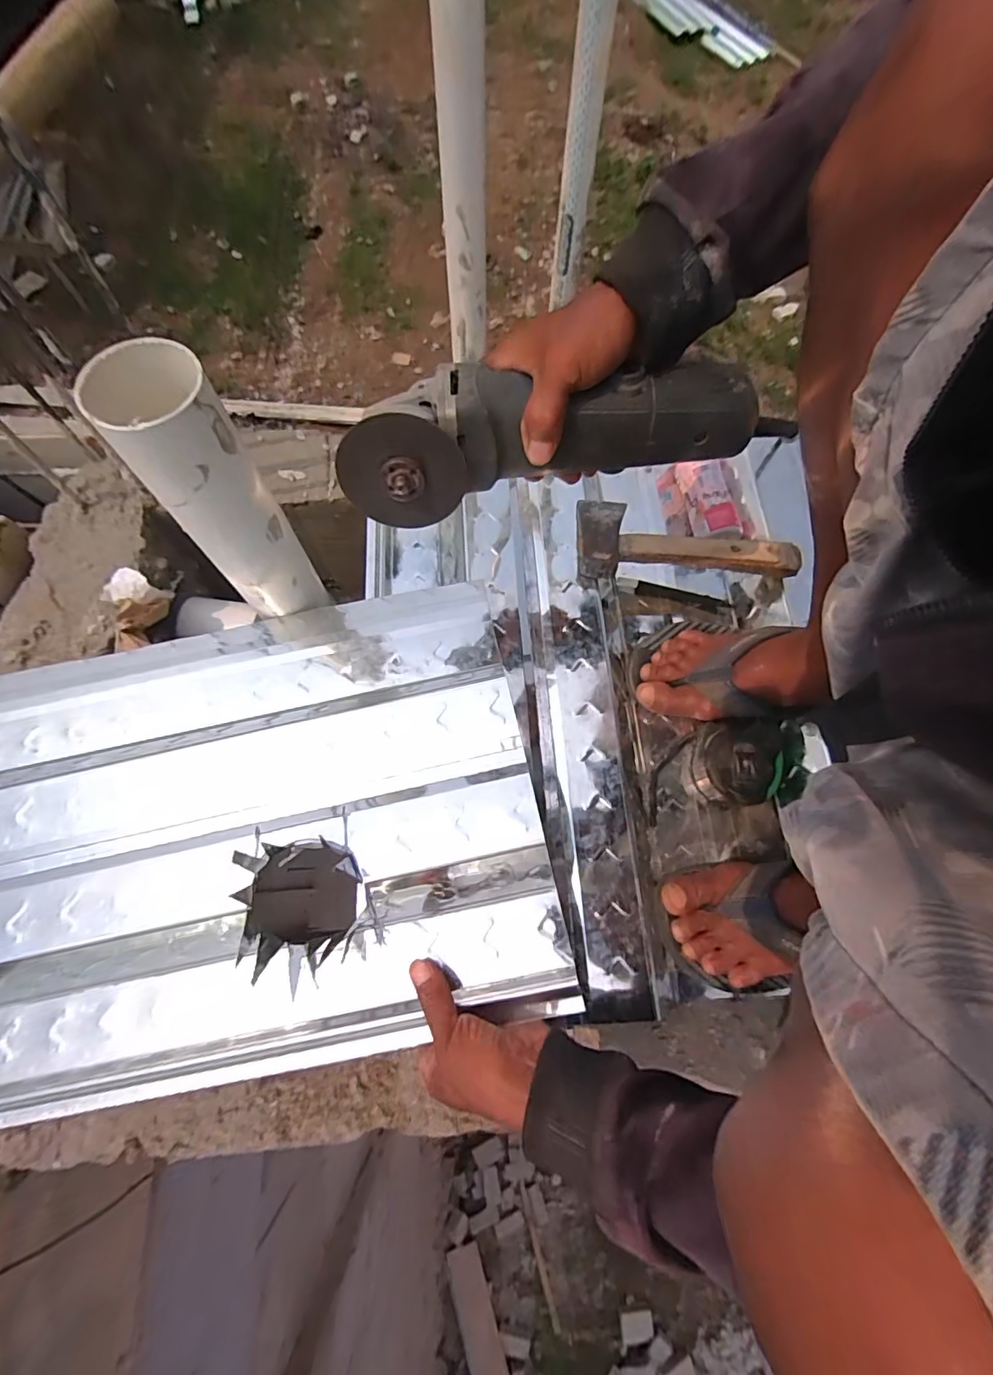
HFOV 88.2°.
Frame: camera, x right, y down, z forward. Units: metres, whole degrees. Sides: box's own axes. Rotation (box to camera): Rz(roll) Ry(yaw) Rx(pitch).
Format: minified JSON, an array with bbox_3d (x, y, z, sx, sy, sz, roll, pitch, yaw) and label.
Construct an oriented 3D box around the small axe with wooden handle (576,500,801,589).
[{"bbox_3d":[0.198,-0.160,0.546,0.225,0.030,0.096,-2,71,-3],"label":"small axe with wooden handle"}]

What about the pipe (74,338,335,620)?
[{"bbox_3d":[-0.222,-0.148,0.433,0.078,0.244,0.088,-19,73,-8],"label":"pipe"}]

